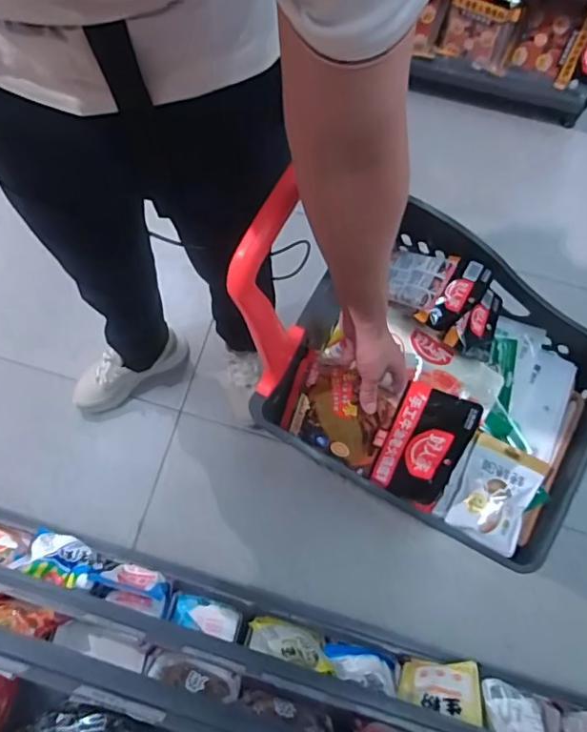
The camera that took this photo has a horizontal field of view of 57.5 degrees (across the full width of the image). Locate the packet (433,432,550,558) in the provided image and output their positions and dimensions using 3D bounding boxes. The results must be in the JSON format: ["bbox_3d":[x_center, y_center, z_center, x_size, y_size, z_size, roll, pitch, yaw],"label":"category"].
[{"bbox_3d":[0.294,0.186,0.796,0.121,0.026,0.153,27,79,7],"label":"packet"}]

